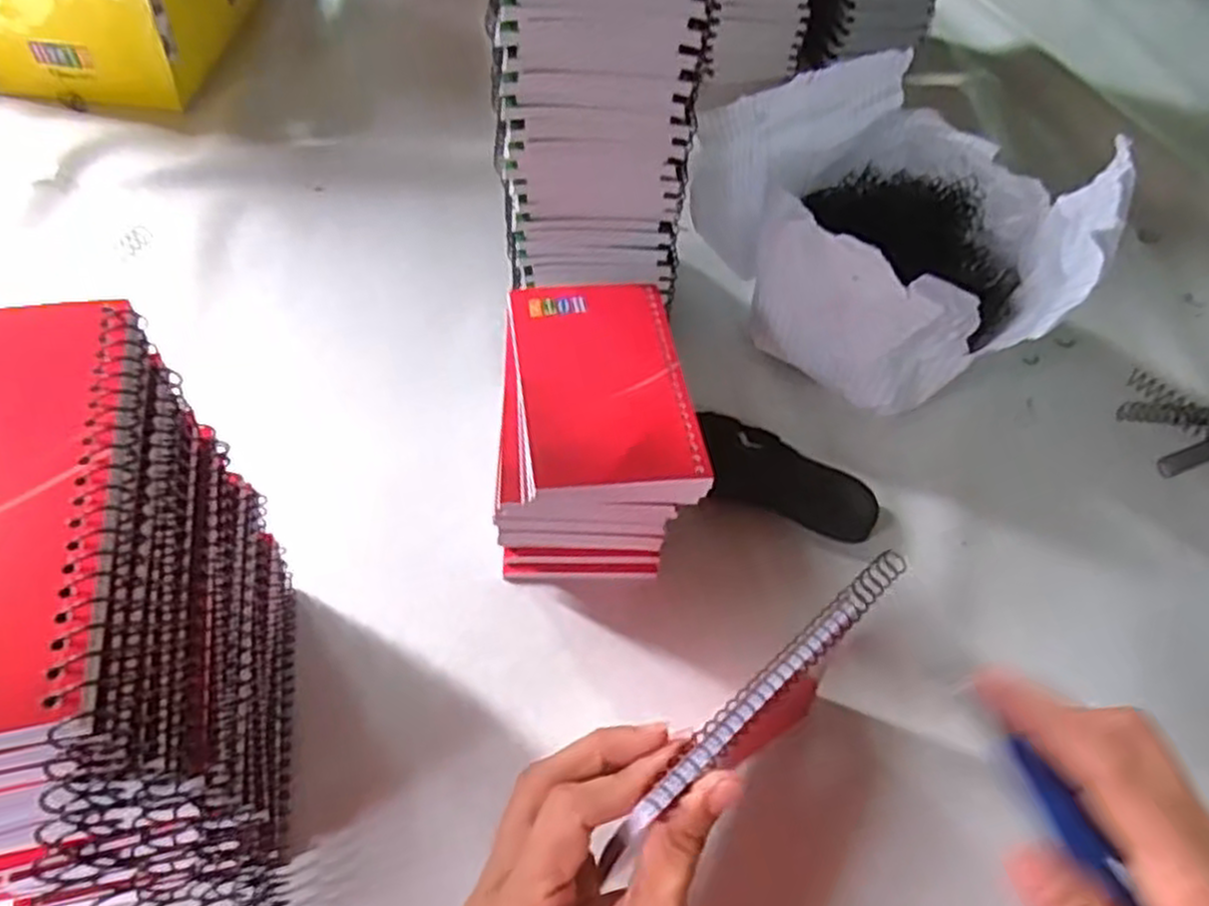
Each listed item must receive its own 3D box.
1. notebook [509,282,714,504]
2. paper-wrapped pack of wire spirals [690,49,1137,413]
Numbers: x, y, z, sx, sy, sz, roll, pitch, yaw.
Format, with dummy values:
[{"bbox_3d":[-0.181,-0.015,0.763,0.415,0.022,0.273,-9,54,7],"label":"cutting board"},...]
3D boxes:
[{"bbox_3d":[0.000,-0.035,0.378,0.080,0.013,0.130,-5,55,-8],"label":"notebook"},{"bbox_3d":[0.190,-0.139,0.503,0.220,0.118,0.191,40,61,22],"label":"paper-wrapped pack of wire spirals"}]

